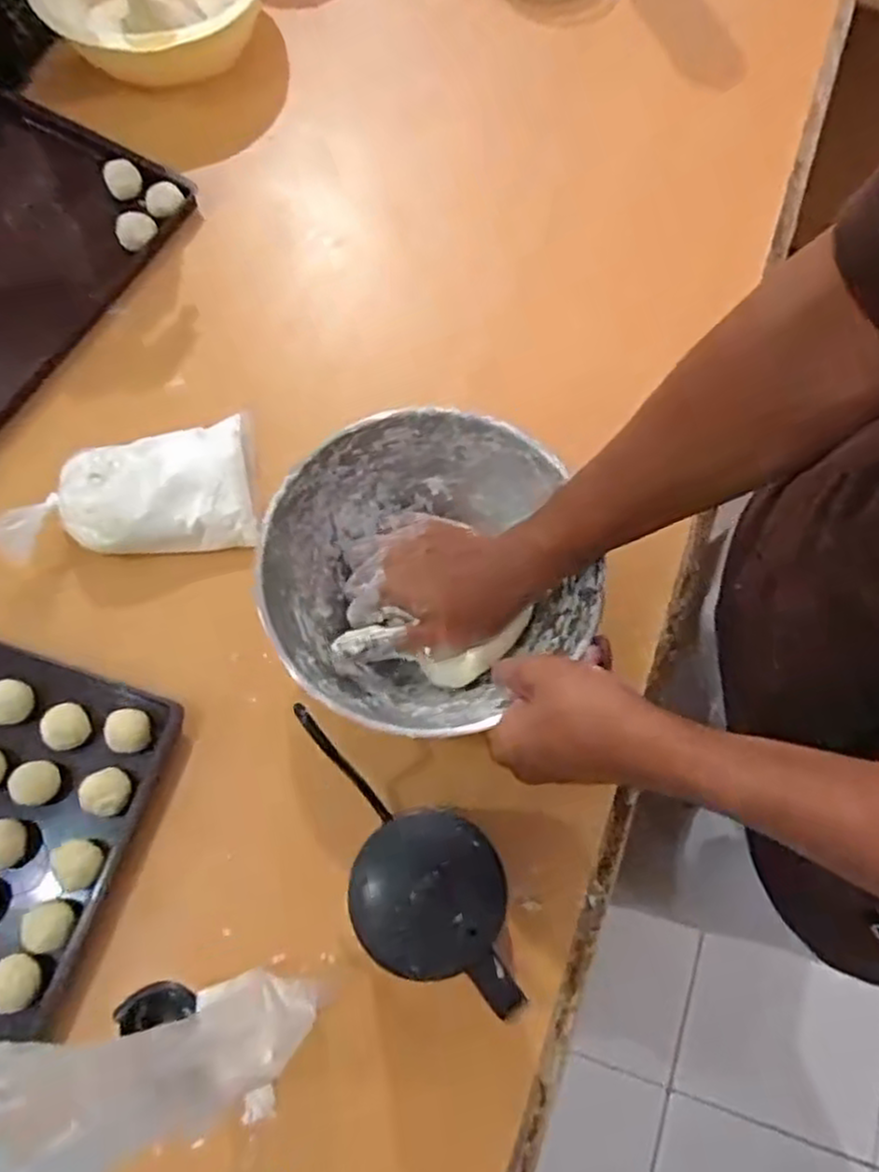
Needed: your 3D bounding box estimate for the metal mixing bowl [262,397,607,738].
[{"bbox_3d":[-0.011,-0.009,0.514,0.215,0.075,0.205,1,71,-2],"label":"metal mixing bowl"}]

